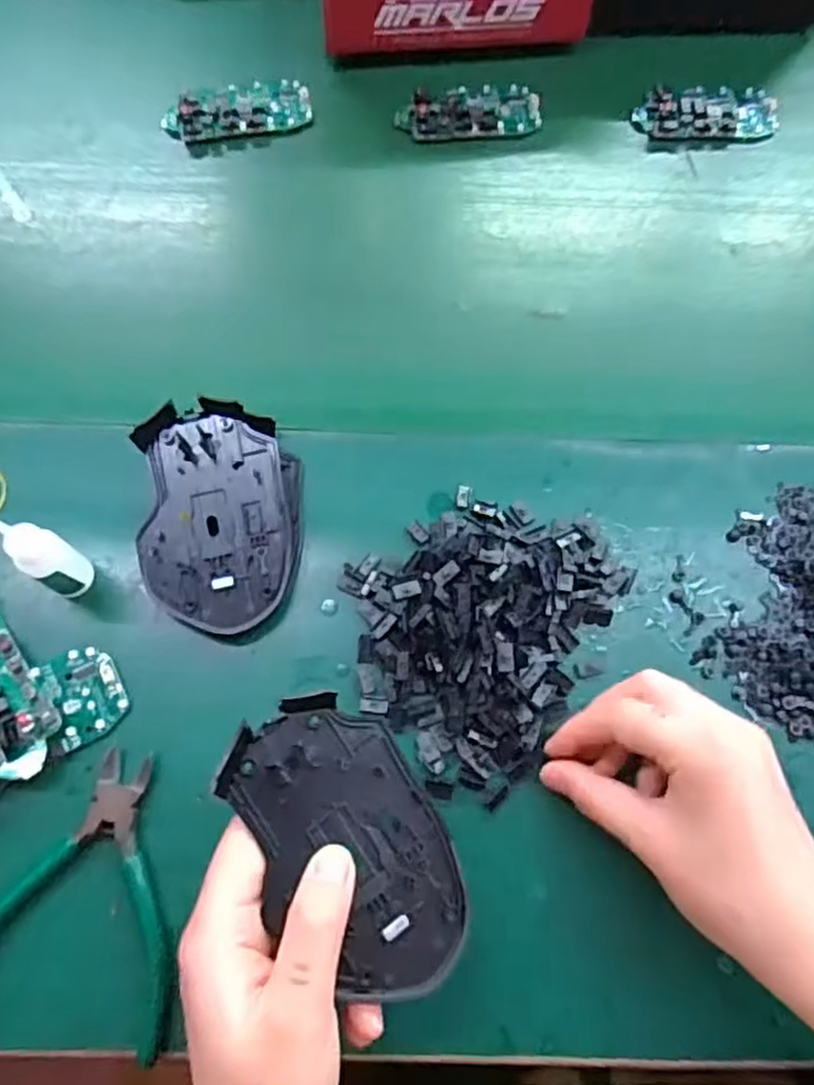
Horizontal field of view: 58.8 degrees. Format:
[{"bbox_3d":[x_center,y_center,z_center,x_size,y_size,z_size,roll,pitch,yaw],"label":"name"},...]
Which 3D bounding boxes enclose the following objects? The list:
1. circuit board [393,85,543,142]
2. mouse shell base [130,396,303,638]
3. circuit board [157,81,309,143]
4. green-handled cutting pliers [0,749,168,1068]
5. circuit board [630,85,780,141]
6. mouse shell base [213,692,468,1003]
[{"bbox_3d":[0.043,-0.296,0.496,0.098,0.012,0.044,-10,70,-5],"label":"circuit board"},{"bbox_3d":[-0.094,-0.014,0.370,0.080,0.034,0.119,-4,70,-3],"label":"mouse shell base"},{"bbox_3d":[-0.115,-0.293,0.491,0.098,0.015,0.040,-16,71,-7],"label":"circuit board"},{"bbox_3d":[-0.139,0.156,0.321,0.093,0.009,0.117,15,70,4],"label":"green-handled cutting pliers"},{"bbox_3d":[0.208,-0.298,0.502,0.097,0.014,0.041,-7,70,-4],"label":"circuit board"},{"bbox_3d":[-0.022,0.116,0.280,0.071,0.017,0.115,-20,78,-20],"label":"mouse shell base"}]

